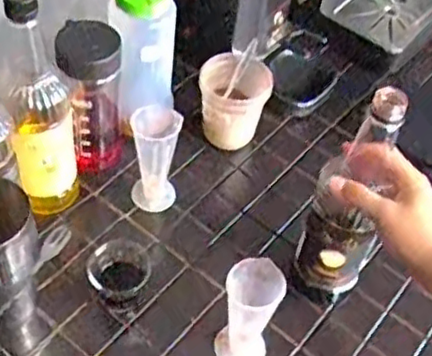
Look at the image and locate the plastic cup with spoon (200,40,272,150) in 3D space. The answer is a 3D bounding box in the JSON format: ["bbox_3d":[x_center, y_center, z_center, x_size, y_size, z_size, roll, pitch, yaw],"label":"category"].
[{"bbox_3d":[0.024,-0.106,0.860,0.085,0.098,0.090,3,50,-4],"label":"plastic cup with spoon"}]

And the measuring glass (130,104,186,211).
[{"bbox_3d":[-0.070,-0.027,0.788,0.051,0.120,0.067,11,50,3],"label":"measuring glass"}]

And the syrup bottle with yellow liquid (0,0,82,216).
[{"bbox_3d":[-0.181,-0.064,0.700,0.063,0.278,0.066,3,50,-4],"label":"syrup bottle with yellow liquid"}]

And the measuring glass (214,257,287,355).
[{"bbox_3d":[0.032,0.135,0.659,0.053,0.128,0.048,12,50,4],"label":"measuring glass"}]

